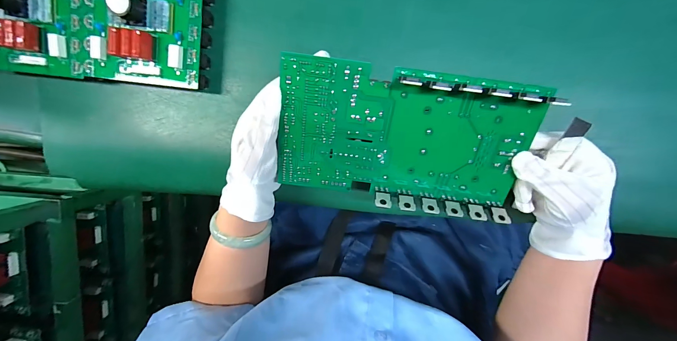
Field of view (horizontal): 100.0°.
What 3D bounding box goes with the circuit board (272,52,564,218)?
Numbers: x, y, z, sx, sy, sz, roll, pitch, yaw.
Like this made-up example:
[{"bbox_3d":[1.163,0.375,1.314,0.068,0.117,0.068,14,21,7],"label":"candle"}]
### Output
[{"bbox_3d":[0.059,-0.024,0.254,0.224,0.026,0.122,7,118,-1],"label":"circuit board"}]

